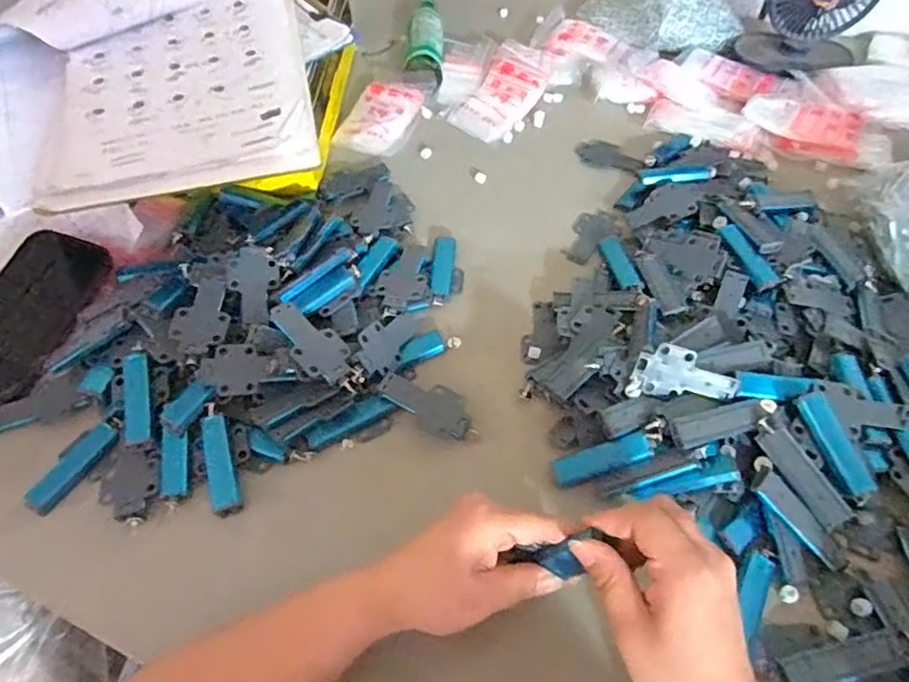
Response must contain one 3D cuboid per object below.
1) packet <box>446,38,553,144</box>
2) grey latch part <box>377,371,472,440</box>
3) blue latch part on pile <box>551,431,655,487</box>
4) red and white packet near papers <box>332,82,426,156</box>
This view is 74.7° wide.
[{"bbox_3d":[0.063,-0.309,0.733,0.077,0.031,0.162,26,60,18],"label":"packet"},{"bbox_3d":[-0.023,0.051,0.491,0.079,0.010,0.037,27,60,4],"label":"grey latch part"},{"bbox_3d":[0.110,0.089,0.449,0.074,0.004,0.020,-22,55,13],"label":"blue latch part on pile"},{"bbox_3d":[-0.085,-0.266,0.710,0.076,0.012,0.117,26,67,2],"label":"red and white packet near papers"}]

